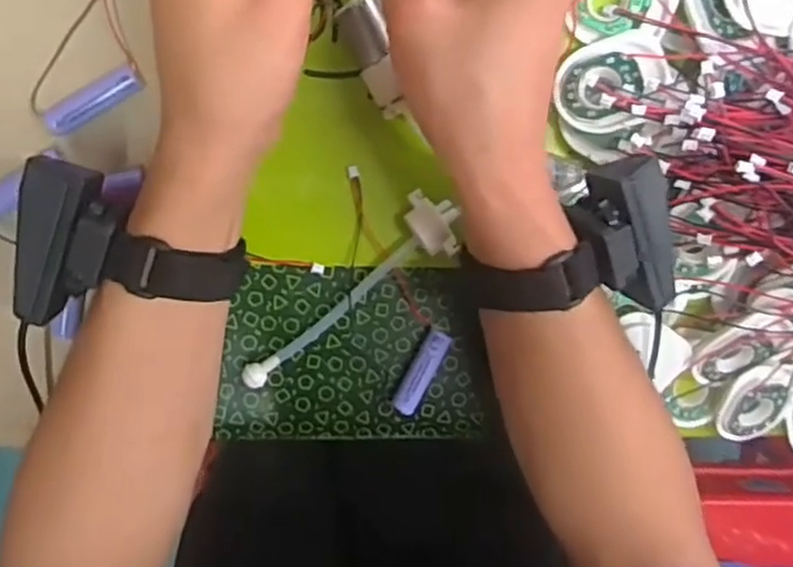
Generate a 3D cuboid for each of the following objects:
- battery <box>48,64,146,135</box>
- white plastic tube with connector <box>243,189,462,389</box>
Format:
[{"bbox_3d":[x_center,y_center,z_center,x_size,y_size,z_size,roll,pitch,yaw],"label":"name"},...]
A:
[{"bbox_3d":[-0.150,-0.092,0.356,0.052,0.012,0.013,-32,99,-1],"label":"battery"},{"bbox_3d":[-0.022,0.010,0.383,0.035,0.029,0.142,43,91,-9],"label":"white plastic tube with connector"}]

